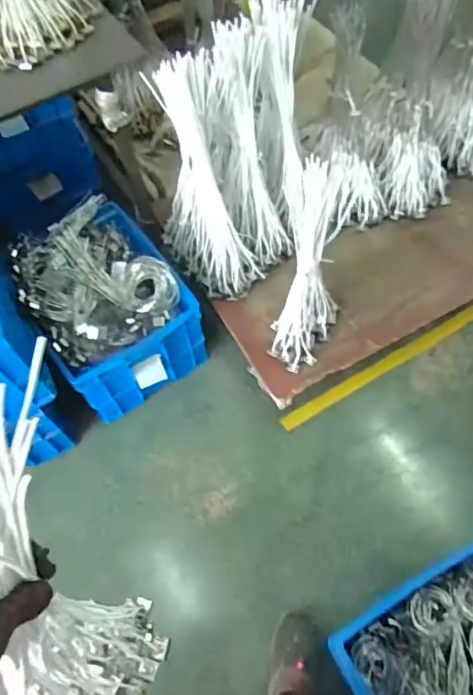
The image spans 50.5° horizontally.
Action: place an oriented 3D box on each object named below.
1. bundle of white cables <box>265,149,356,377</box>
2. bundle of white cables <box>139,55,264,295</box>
[{"bbox_3d":[0.178,-0.188,1.267,0.156,0.688,0.202,15,63,12],"label":"bundle of white cables"},{"bbox_3d":[-0.101,-0.441,1.386,0.195,0.688,0.316,-28,63,-11],"label":"bundle of white cables"}]

